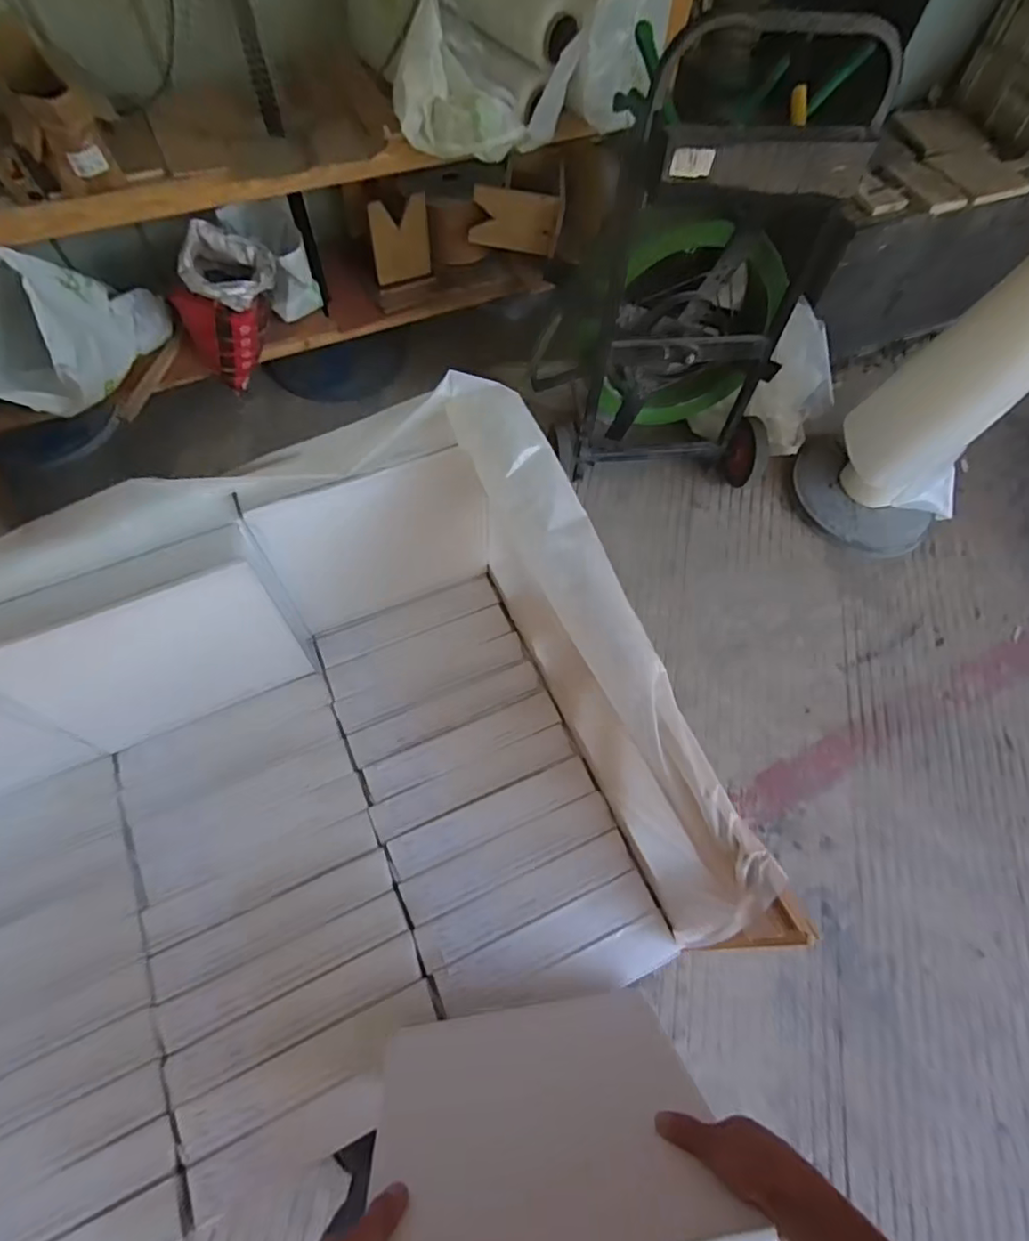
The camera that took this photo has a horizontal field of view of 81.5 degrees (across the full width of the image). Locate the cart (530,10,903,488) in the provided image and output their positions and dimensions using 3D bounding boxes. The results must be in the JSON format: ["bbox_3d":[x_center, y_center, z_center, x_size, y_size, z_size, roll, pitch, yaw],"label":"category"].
[{"bbox_3d":[0.387,-0.722,1.339,0.633,0.870,0.402,3,65,-2],"label":"cart"}]

